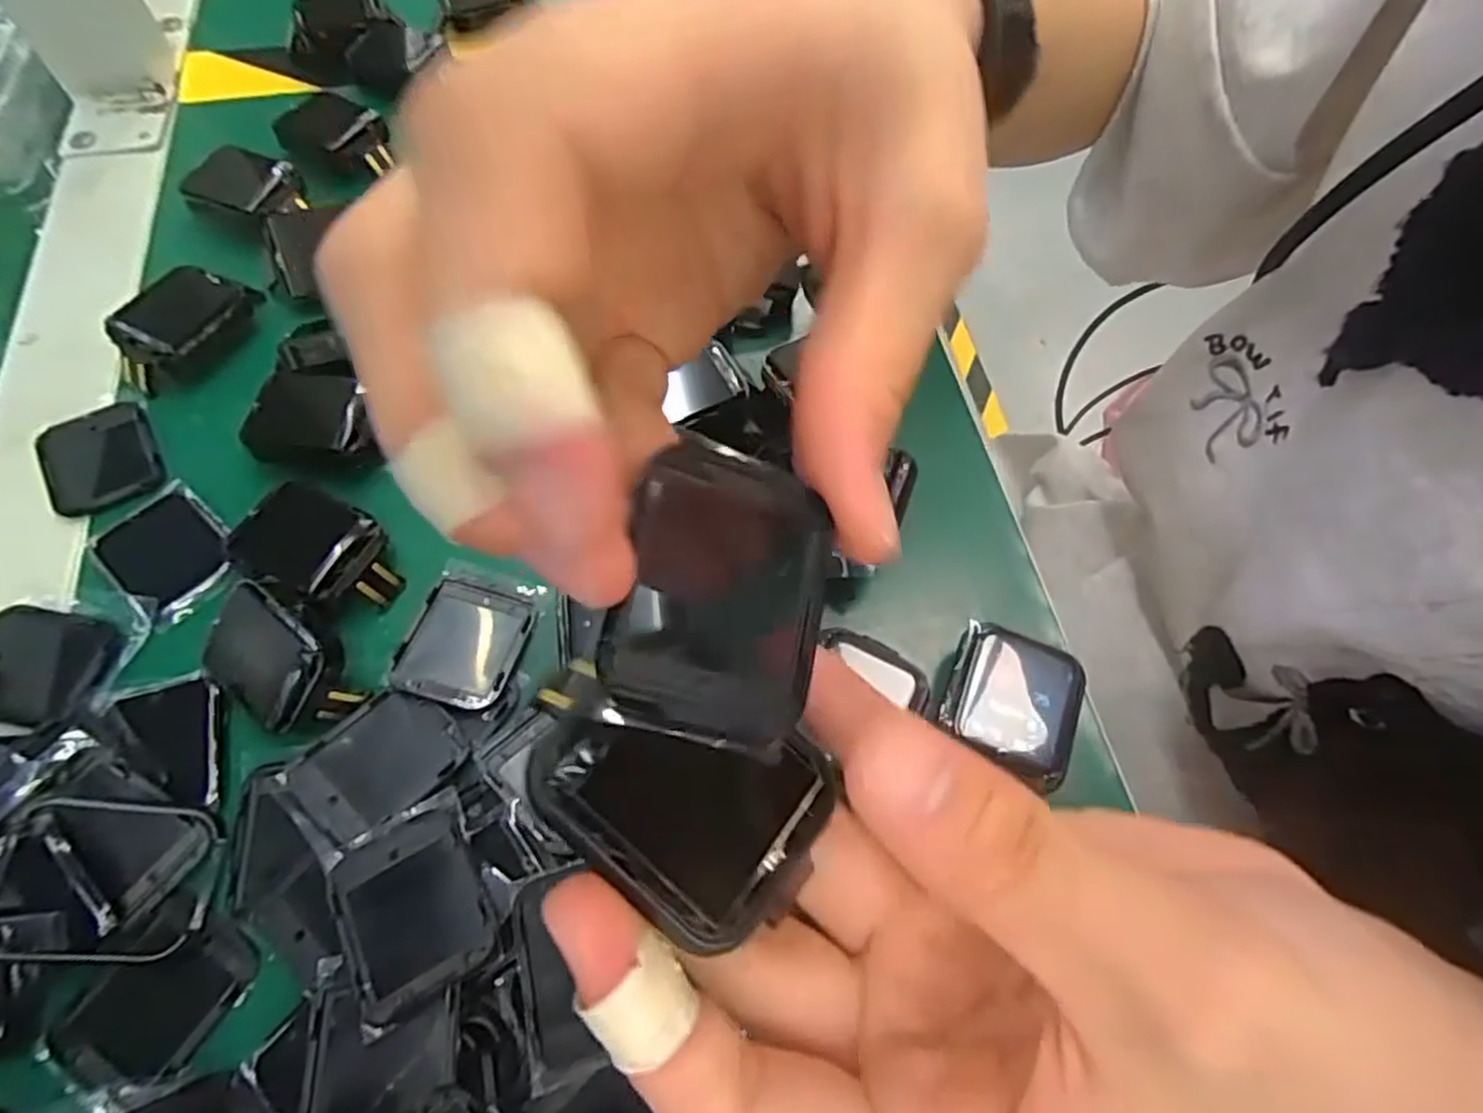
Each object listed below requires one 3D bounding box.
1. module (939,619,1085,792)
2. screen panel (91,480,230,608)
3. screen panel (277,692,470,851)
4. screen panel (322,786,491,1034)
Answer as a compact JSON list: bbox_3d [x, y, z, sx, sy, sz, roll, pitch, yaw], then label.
[{"bbox_3d":[0.077,0.041,0.212,0.034,0.007,0.039,23,65,9],"label":"module"},{"bbox_3d":[-0.179,-0.003,0.232,0.042,0.004,0.031,39,68,16],"label":"screen panel"},{"bbox_3d":[-0.098,0.057,0.202,0.033,0.004,0.040,36,60,20],"label":"screen panel"},{"bbox_3d":[-0.080,0.084,0.181,0.032,0.009,0.043,-25,67,-14],"label":"screen panel"}]

